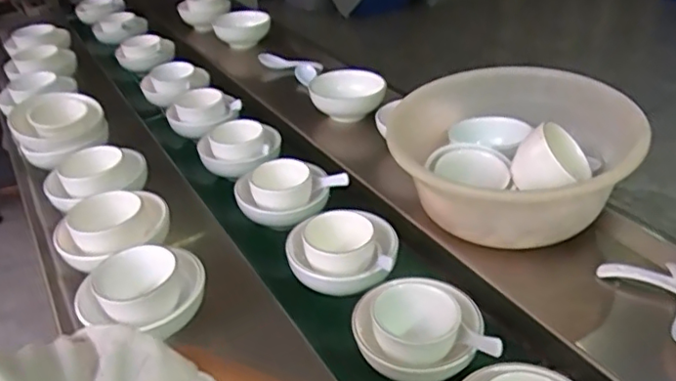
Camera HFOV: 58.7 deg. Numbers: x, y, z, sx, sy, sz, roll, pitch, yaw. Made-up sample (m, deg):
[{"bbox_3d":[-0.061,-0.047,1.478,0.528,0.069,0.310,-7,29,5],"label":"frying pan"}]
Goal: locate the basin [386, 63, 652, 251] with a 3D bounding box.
[{"bbox_3d":[0.198,-0.034,0.697,0.255,0.133,0.255,-2,34,1],"label":"basin"}]

